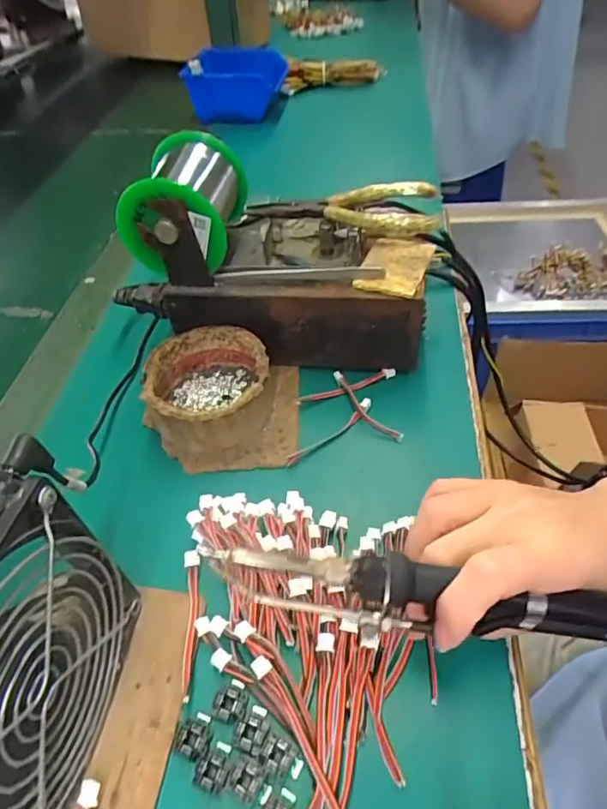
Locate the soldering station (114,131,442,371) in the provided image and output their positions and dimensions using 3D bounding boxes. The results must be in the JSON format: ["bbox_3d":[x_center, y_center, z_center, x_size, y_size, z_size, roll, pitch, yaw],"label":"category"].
[{"bbox_3d":[-0.019,-0.108,0.371,0.219,0.133,0.107,2,48,8],"label":"soldering station"}]

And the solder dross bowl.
[{"bbox_3d":[-0.064,-0.011,0.350,0.081,0.041,0.081,-3,48,3],"label":"solder dross bowl"}]

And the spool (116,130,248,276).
[{"bbox_3d":[-0.079,-0.138,0.346,0.068,0.059,0.080,4,49,7],"label":"spool"}]

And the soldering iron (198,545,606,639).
[{"bbox_3d":[0.063,0.084,0.220,0.208,0.018,0.024,7,48,1],"label":"soldering iron"}]

